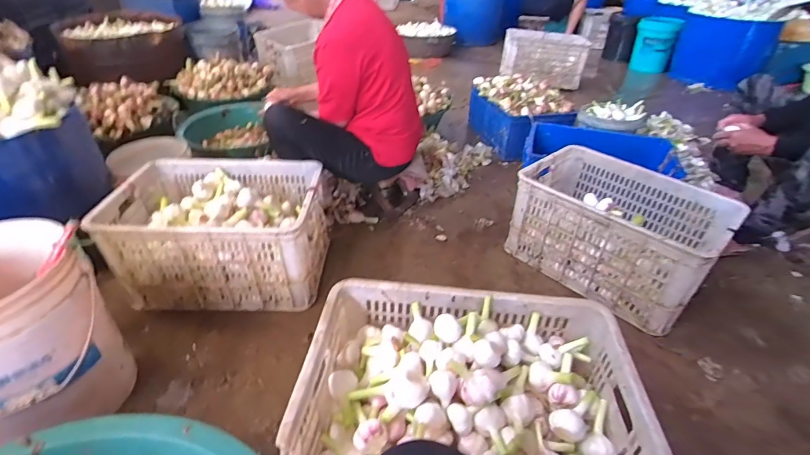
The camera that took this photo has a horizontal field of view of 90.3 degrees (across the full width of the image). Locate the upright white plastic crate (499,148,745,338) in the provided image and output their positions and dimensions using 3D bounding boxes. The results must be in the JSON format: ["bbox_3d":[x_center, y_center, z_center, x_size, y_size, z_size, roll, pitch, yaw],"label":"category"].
[{"bbox_3d":[0.621,0.008,1.251,0.362,0.309,0.585,-23,41,-32],"label":"upright white plastic crate"}]

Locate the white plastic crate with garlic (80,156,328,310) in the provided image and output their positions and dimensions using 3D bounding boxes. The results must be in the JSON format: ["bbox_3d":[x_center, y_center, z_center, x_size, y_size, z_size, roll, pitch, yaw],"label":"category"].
[{"bbox_3d":[-0.530,0.010,1.214,0.540,0.291,0.387,0,34,-1],"label":"white plastic crate with garlic"}]

